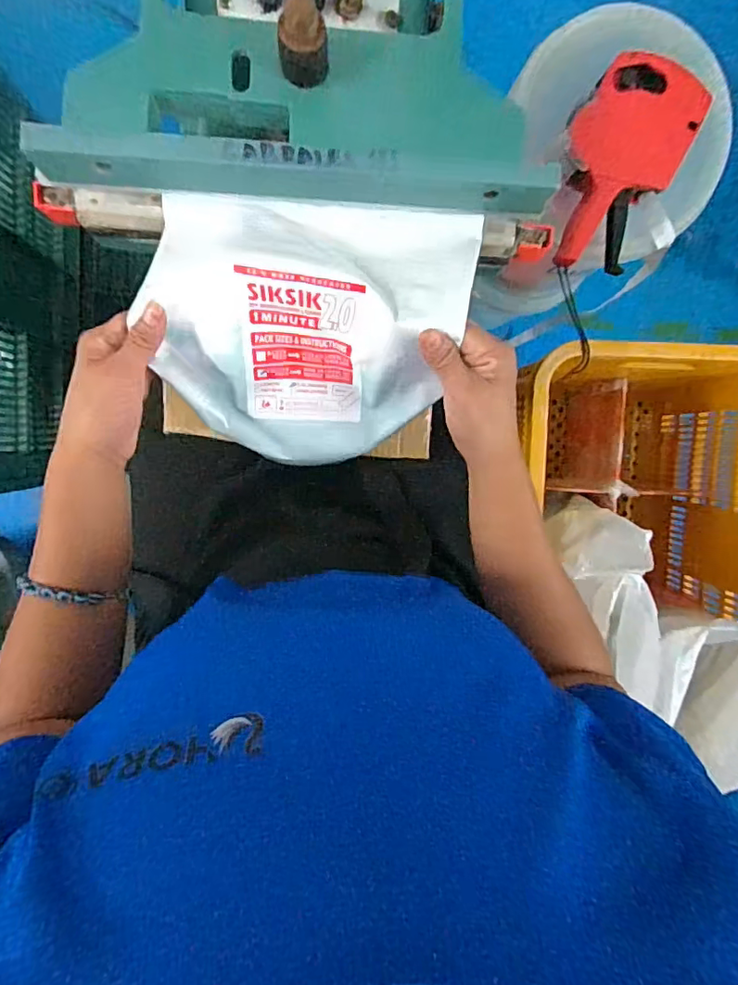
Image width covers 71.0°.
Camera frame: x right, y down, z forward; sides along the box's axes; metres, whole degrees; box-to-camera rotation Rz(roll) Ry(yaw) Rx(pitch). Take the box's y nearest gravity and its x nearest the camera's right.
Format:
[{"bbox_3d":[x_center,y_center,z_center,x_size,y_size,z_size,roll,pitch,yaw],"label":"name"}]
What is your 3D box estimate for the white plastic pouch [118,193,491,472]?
[{"bbox_3d":[-0.049,-0.126,0.404,0.239,0.116,0.198,2,96,-5],"label":"white plastic pouch"}]

